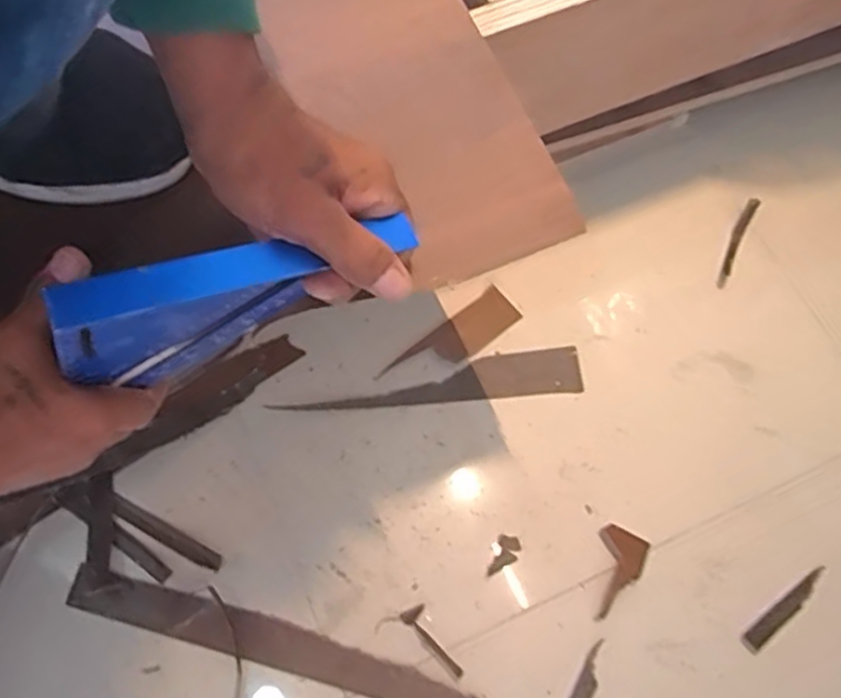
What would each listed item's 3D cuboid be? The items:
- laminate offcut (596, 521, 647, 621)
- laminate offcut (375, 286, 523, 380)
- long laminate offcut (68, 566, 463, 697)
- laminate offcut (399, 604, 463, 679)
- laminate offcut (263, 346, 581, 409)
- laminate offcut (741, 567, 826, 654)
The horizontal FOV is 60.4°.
[{"bbox_3d":[0.189,0.213,0.683,0.044,0.004,0.086,12,69,6],"label":"laminate offcut"},{"bbox_3d":[0.034,-0.006,0.763,0.155,0.004,0.048,-37,72,-13],"label":"laminate offcut"},{"bbox_3d":[-0.129,0.274,0.661,0.404,0.008,0.041,15,69,7],"label":"long laminate offcut"},{"bbox_3d":[0.012,0.267,0.659,0.023,0.004,0.074,-36,72,-13],"label":"laminate offcut"},{"bbox_3d":[0.011,0.038,0.756,0.310,0.008,0.051,-6,69,-3],"label":"laminate offcut"},{"bbox_3d":[0.340,0.242,0.672,0.103,0.010,0.019,-36,72,-13],"label":"laminate offcut"}]

